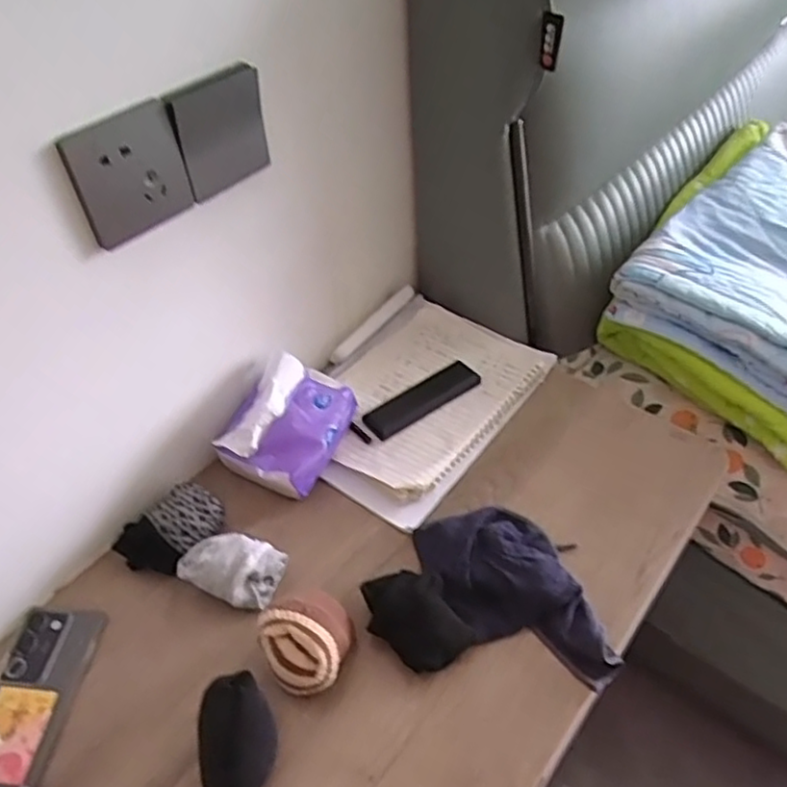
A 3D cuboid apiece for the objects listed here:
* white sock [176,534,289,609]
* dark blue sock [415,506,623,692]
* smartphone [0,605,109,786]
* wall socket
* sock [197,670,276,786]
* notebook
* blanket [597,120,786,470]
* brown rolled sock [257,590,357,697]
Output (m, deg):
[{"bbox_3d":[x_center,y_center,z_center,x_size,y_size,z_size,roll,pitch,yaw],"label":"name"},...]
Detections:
[{"bbox_3d":[-0.148,0.157,0.608,0.082,0.050,0.058,13,49,16],"label":"white sock"},{"bbox_3d":[0.106,0.172,0.588,0.119,0.032,0.184,-18,48,-13],"label":"dark blue sock"},{"bbox_3d":[-0.302,0.250,0.558,0.071,0.010,0.144,2,47,6],"label":"smartphone"},{"bbox_3d":[-0.195,-0.164,0.497,0.009,0.085,0.085,32,57,30],"label":"wall socket"},{"bbox_3d":[-0.118,0.264,0.509,0.054,0.056,0.078,-13,47,-8],"label":"sock"},{"bbox_3d":[0.038,0.000,0.765,0.188,0.028,0.258,28,54,27],"label":"notebook"},{"bbox_3d":[0.496,-0.139,0.832,0.416,0.152,0.357,-36,54,-26],"label":"blanket"},{"bbox_3d":[-0.067,0.209,0.552,0.073,0.060,0.067,-2,46,2],"label":"brown rolled sock"}]

